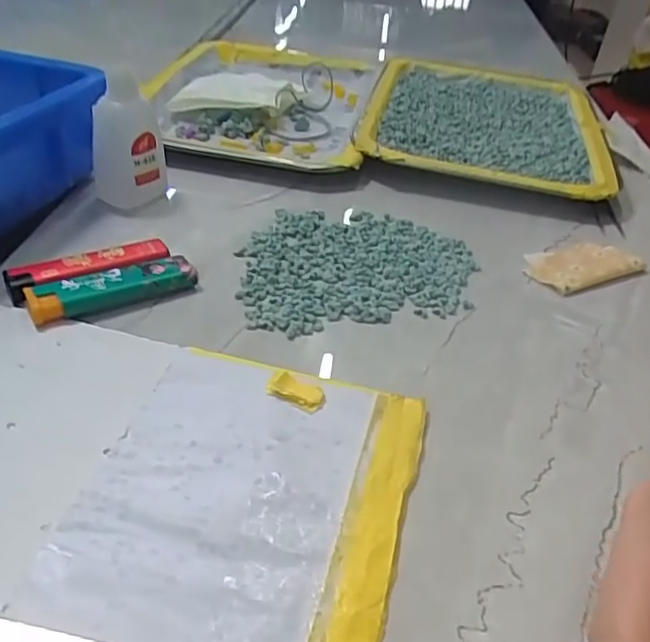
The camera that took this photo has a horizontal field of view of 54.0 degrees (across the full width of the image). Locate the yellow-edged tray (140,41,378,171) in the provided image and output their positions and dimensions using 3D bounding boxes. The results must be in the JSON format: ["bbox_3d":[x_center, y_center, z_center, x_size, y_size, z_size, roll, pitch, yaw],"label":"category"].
[{"bbox_3d":[-0.062,-0.192,0.542,0.195,0.021,0.281,9,36,1],"label":"yellow-edged tray"}]

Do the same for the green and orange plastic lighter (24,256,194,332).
[{"bbox_3d":[-0.104,-0.016,0.312,0.078,0.012,0.025,-16,42,-29],"label":"green and orange plastic lighter"}]

